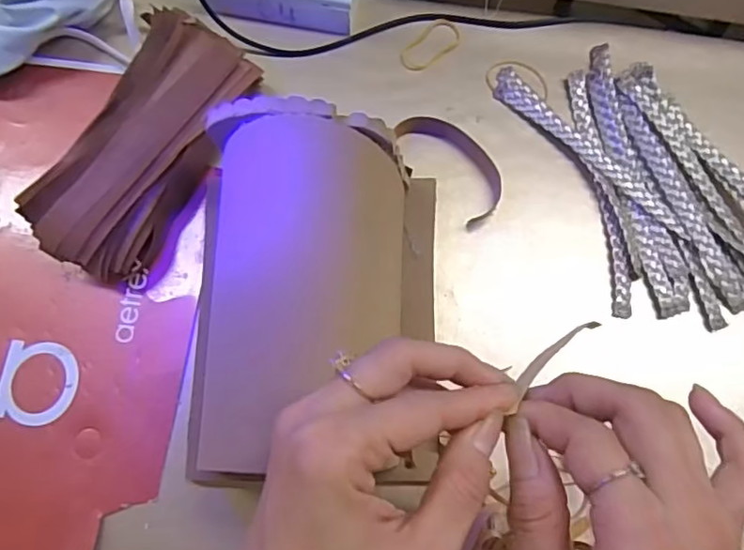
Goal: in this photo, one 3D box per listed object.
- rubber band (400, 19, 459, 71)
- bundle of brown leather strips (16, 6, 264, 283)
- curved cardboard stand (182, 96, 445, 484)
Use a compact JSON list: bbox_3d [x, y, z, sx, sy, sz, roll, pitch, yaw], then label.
[{"bbox_3d":[0.047,-0.183,0.465,0.054,0.004,0.028,-39,78,-9],"label":"rubber band"},{"bbox_3d":[-0.157,-0.090,0.413,0.091,0.052,0.189,33,77,10],"label":"bundle of brown leather strips"},{"bbox_3d":[-0.024,0.004,0.350,0.135,0.120,0.191,-2,74,1],"label":"curved cardboard stand"}]

